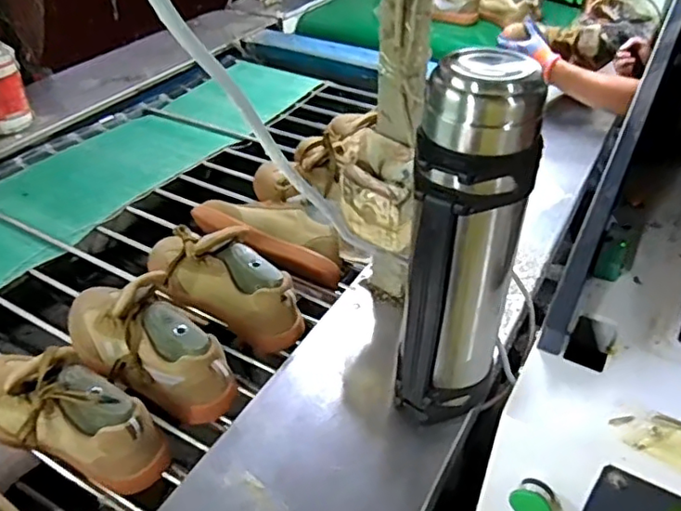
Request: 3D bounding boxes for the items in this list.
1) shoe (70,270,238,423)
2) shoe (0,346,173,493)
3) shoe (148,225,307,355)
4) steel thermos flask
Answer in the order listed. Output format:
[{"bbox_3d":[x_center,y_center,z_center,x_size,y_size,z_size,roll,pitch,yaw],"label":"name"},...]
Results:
[{"bbox_3d":[-0.260,0.104,0.764,0.280,0.131,0.096,26,46,27],"label":"shoe"},{"bbox_3d":[-0.331,0.169,0.666,0.292,0.125,0.088,19,43,20],"label":"shoe"},{"bbox_3d":[-0.175,0.029,0.855,0.261,0.127,0.083,26,46,27],"label":"shoe"},{"bbox_3d":[0.124,0.003,0.606,0.114,0.389,0.110,8,41,8],"label":"steel thermos flask"}]

